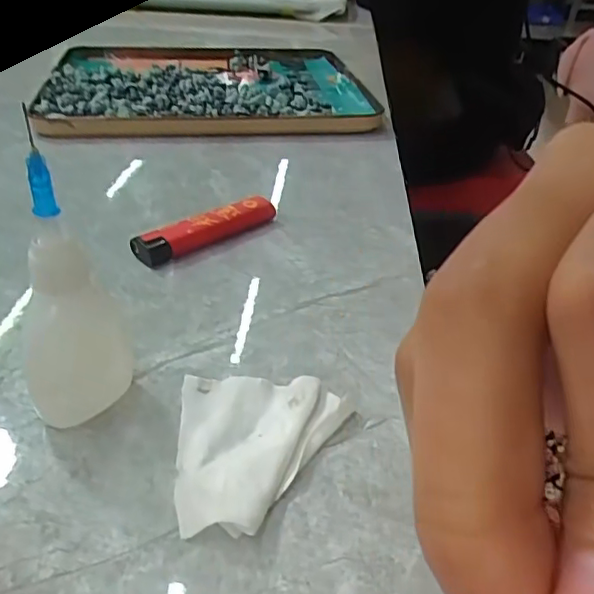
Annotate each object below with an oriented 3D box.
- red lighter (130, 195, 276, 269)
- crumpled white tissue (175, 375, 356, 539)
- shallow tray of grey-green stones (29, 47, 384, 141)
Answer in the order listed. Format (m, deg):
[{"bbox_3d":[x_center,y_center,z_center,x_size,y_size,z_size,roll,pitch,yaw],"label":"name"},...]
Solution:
[{"bbox_3d":[-0.044,-0.034,0.295,0.076,0.013,0.018,-25,44,-35],"label":"red lighter"},{"bbox_3d":[-0.010,0.046,0.187,0.055,0.010,0.064,0,35,-6],"label":"crumpled white tissue"},{"bbox_3d":[-0.073,-0.174,0.485,0.246,0.016,0.203,-3,36,-9],"label":"shallow tray of grey-green stones"}]

